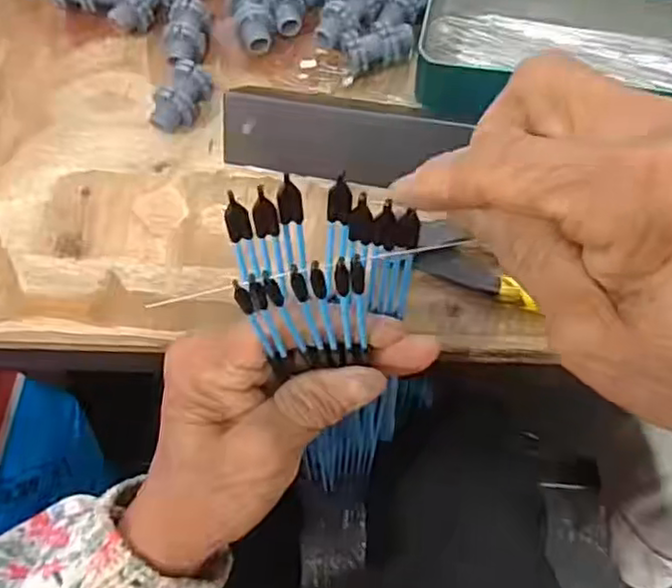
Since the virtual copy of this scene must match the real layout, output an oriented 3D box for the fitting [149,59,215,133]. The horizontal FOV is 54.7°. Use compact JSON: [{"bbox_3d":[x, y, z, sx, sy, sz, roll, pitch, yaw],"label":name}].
[{"bbox_3d":[-0.084,-0.104,0.351,0.019,0.024,0.038,26,71,13],"label":"fitting"}]

